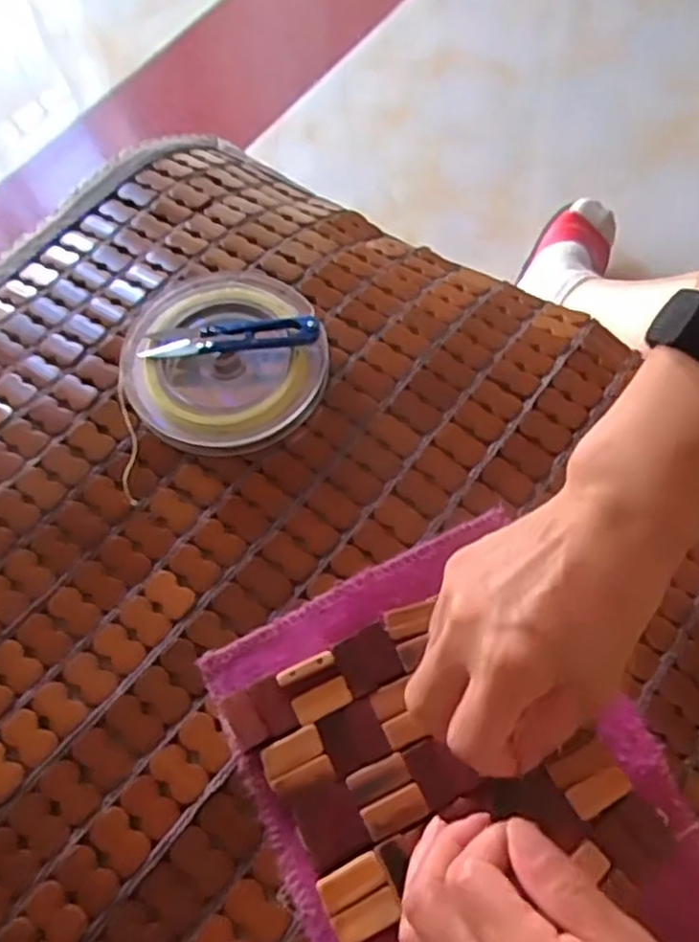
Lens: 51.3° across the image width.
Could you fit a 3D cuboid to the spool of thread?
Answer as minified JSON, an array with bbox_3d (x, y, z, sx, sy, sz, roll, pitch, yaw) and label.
[{"bbox_3d":[-0.076,-0.073,0.432,0.114,0.023,0.131,-11,64,-2],"label":"spool of thread"}]

